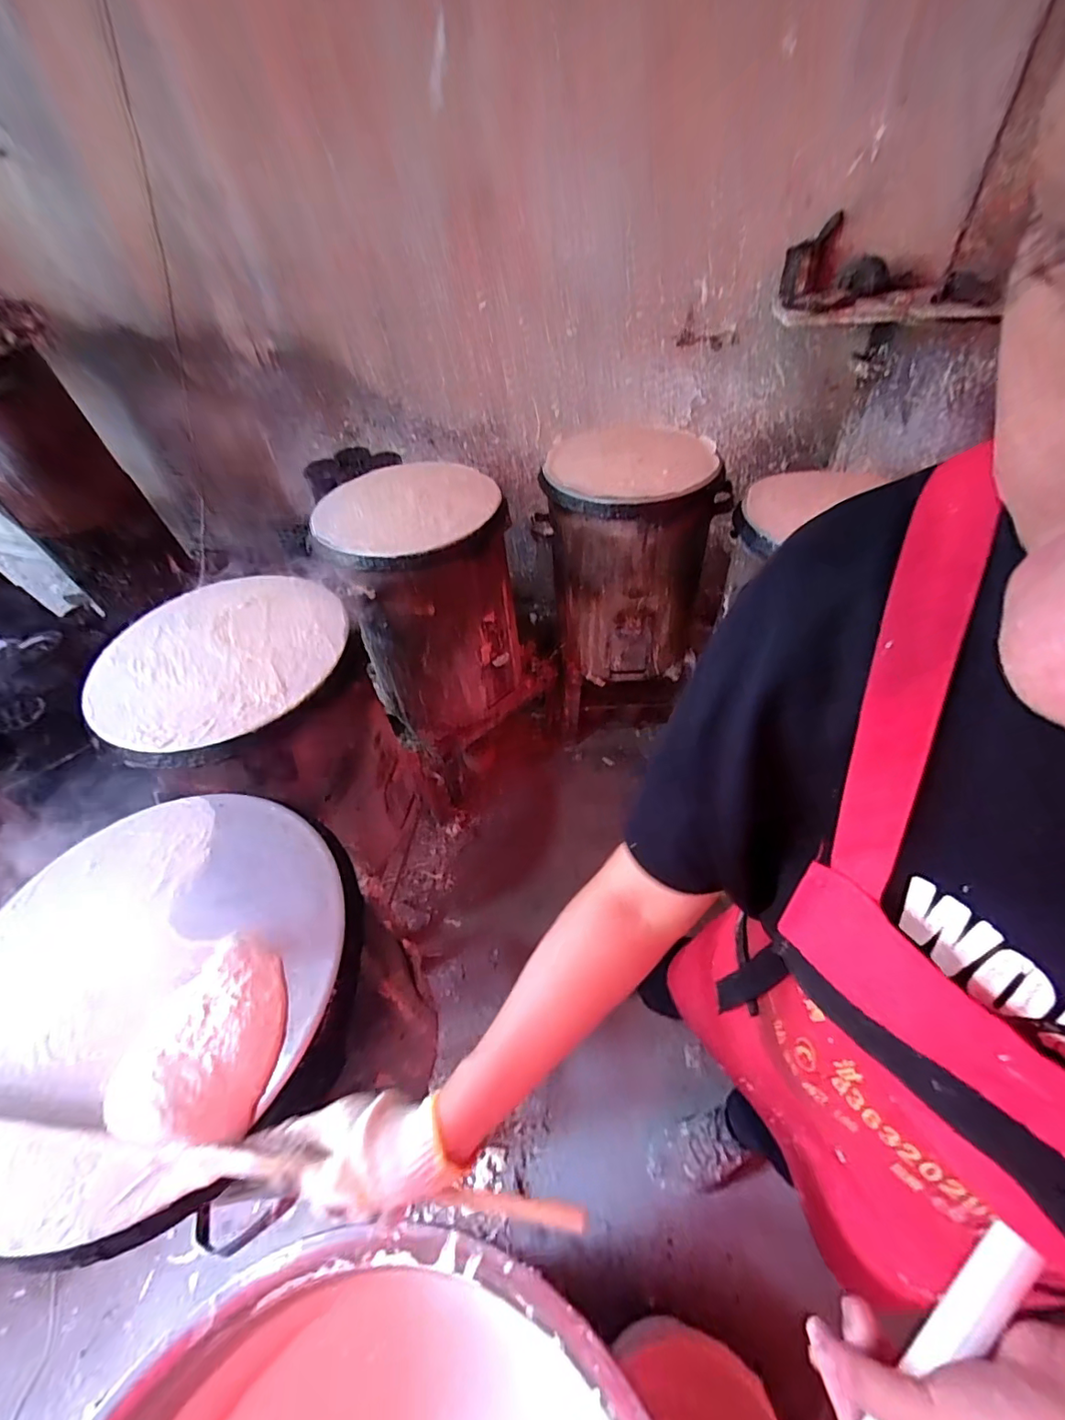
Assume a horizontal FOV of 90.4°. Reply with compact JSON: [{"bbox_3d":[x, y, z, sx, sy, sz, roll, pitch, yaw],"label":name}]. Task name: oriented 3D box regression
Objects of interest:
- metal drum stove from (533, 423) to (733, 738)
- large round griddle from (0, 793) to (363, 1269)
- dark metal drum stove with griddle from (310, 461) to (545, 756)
[{"bbox_3d":[0.240,-0.308,1.443,0.383,0.767,0.422,6,49,8],"label":"metal drum stove"},{"bbox_3d":[-0.366,0.245,0.493,0.375,0.053,0.361,-2,49,2],"label":"large round griddle"},{"bbox_3d":[-0.233,-0.239,1.242,0.389,0.531,0.352,-29,53,-21],"label":"dark metal drum stove with griddle"}]

